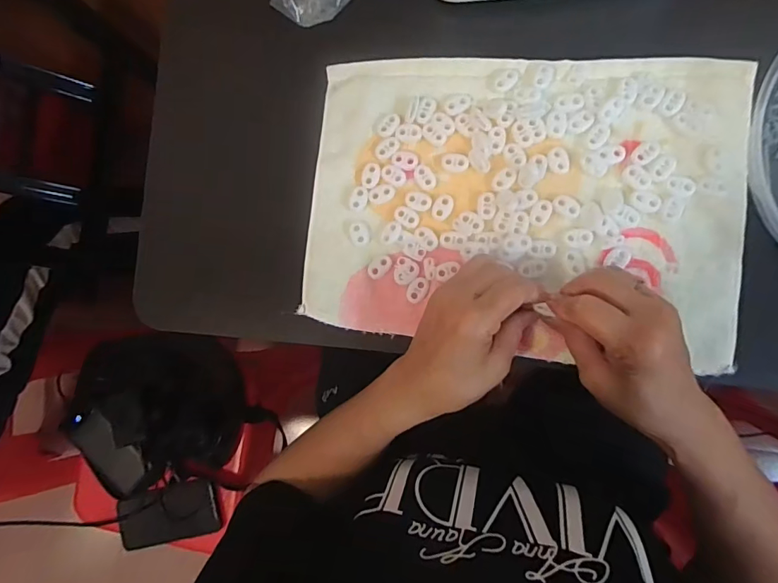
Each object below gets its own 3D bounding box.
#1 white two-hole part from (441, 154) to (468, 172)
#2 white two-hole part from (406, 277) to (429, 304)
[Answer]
[{"bbox_3d":[0.055,-0.106,0.377,0.021,0.004,0.015,9,88,10],"label":"white two-hole part"},{"bbox_3d":[0.023,-0.001,0.375,0.014,0.004,0.022,36,93,10],"label":"white two-hole part"}]

